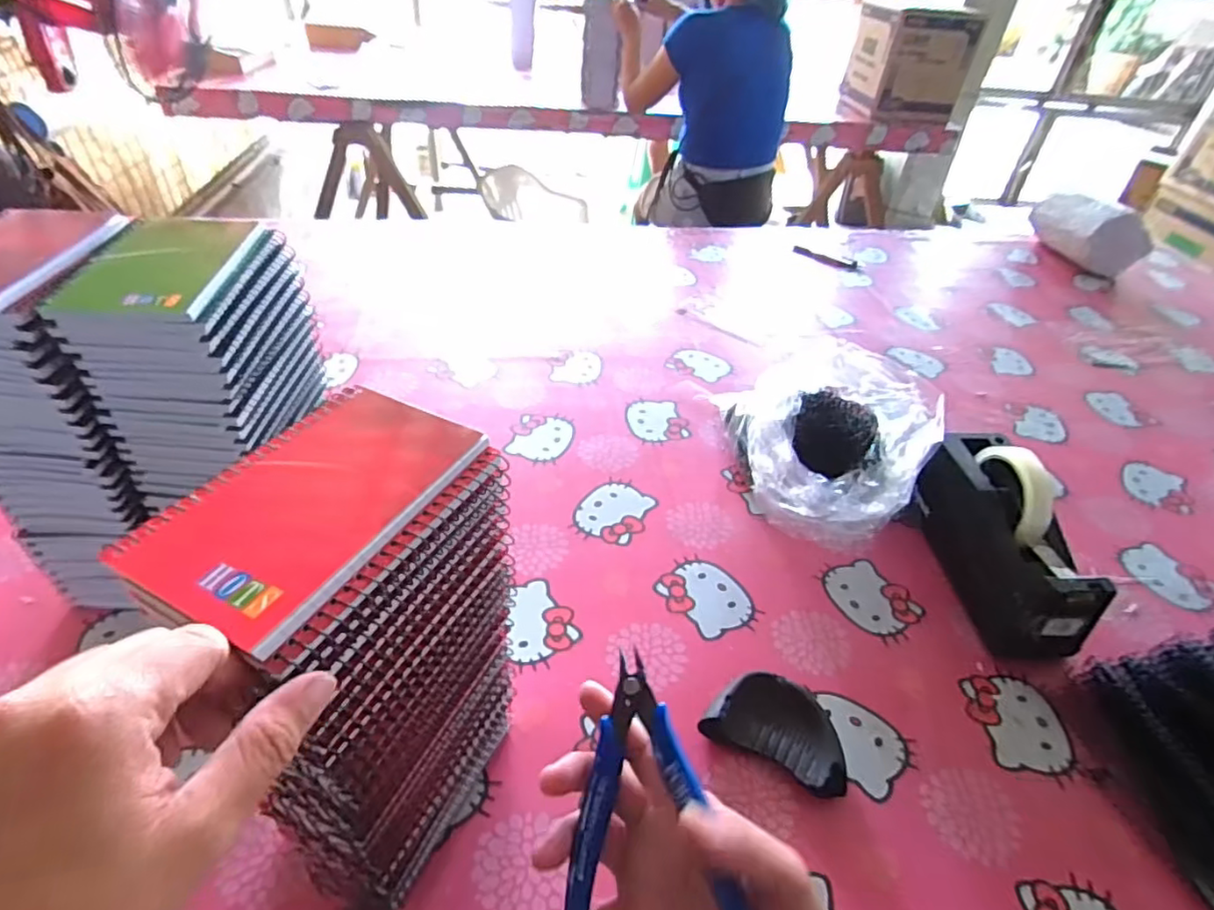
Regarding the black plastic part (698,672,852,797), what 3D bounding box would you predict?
[{"bbox_3d":[0.133,0.209,0.476,0.104,0.029,0.063,25,46,20],"label":"black plastic part"}]

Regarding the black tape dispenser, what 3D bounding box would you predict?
[{"bbox_3d":[0.369,0.072,0.580,0.081,0.128,0.202,-2,43,-8],"label":"black tape dispenser"}]

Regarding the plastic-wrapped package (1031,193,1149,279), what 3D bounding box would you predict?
[{"bbox_3d":[0.940,-0.443,1.213,0.110,0.128,0.194,1,43,-5],"label":"plastic-wrapped package"}]

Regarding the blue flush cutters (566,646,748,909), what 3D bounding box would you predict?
[{"bbox_3d":[0.016,0.150,0.280,0.073,0.011,0.112,-15,61,20],"label":"blue flush cutters"}]

